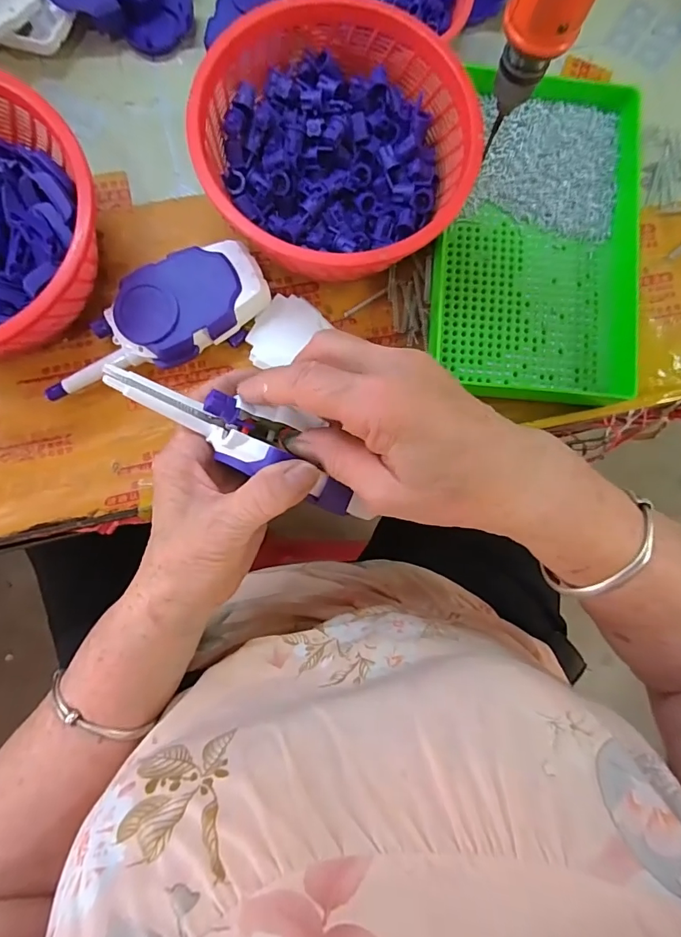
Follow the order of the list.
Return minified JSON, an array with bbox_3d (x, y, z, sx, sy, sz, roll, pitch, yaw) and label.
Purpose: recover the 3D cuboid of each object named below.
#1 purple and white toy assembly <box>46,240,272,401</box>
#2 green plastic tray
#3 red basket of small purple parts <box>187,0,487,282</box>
[{"bbox_3d":[-0.129,-0.104,0.322,0.158,0.029,0.062,-24,88,-8],"label":"purple and white toy assembly"},{"bbox_3d":[0.148,-0.178,0.350,0.139,0.032,0.243,4,85,-6],"label":"green plastic tray"},{"bbox_3d":[-0.002,-0.216,0.317,0.176,0.066,0.161,1,85,-6],"label":"red basket of small purple parts"}]

